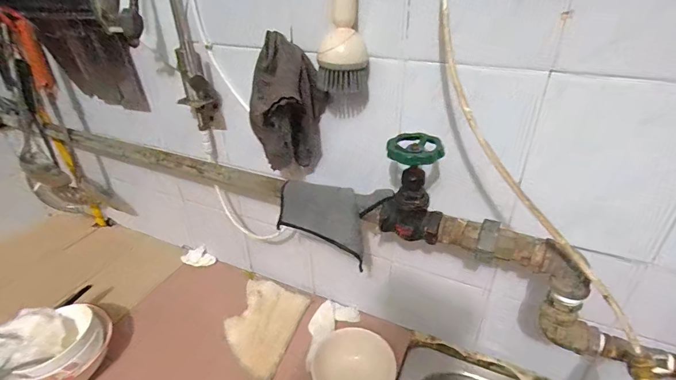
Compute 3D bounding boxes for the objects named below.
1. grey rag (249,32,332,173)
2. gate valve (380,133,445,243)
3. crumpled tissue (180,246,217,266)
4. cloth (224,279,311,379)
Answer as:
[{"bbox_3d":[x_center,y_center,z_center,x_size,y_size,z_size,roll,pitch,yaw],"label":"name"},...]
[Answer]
[{"bbox_3d":[-0.059,-0.103,0.480,0.091,0.174,0.074,-24,39,-31],"label":"grey rag"},{"bbox_3d":[0.089,-0.001,0.428,0.069,0.117,0.050,8,34,15],"label":"gate valve"},{"bbox_3d":[-0.311,0.149,0.817,0.070,0.028,0.041,16,37,25],"label":"crumpled tissue"},{"bbox_3d":[-0.137,0.239,0.671,0.127,0.013,0.184,9,34,16],"label":"cloth"}]

